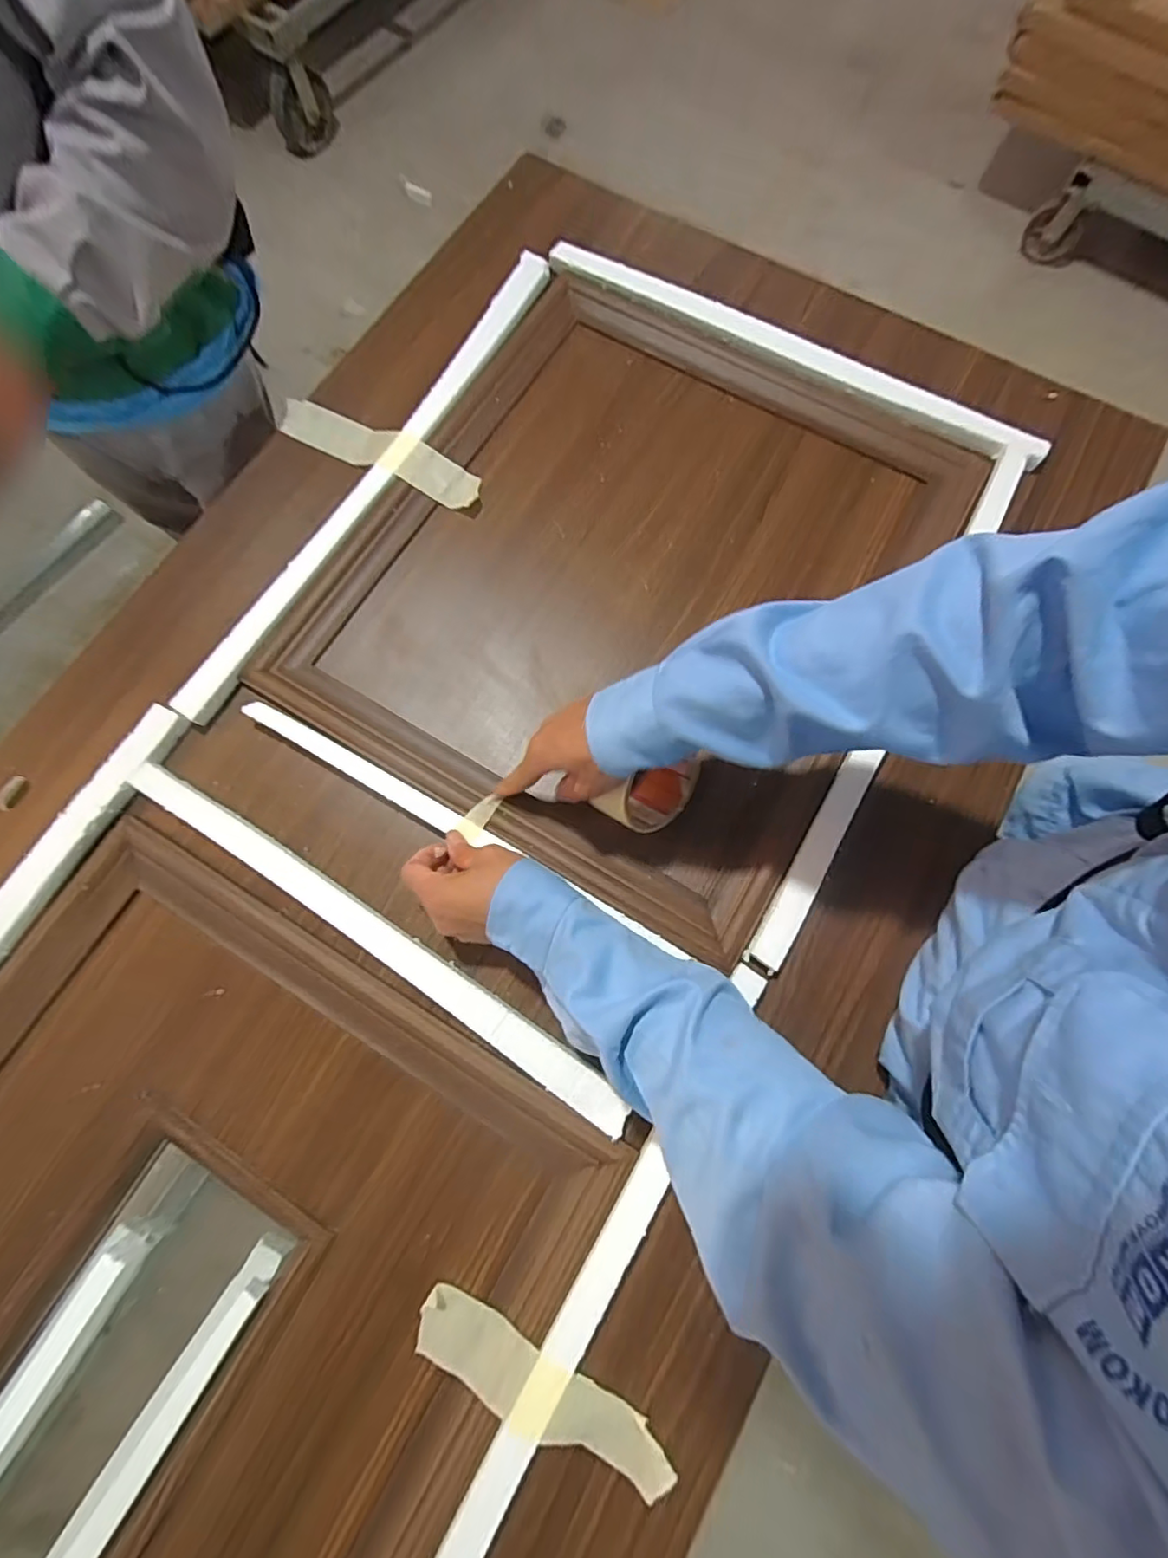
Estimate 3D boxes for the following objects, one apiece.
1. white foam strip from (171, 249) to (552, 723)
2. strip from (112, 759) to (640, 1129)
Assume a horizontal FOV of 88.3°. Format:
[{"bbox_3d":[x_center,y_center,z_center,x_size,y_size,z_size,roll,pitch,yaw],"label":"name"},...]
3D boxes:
[{"bbox_3d":[-0.207,-0.316,0.619,0.036,0.028,0.624,28,77,9],"label":"white foam strip"},{"bbox_3d":[-0.179,0.128,0.498,0.497,0.025,0.030,32,78,10],"label":"strip"}]

